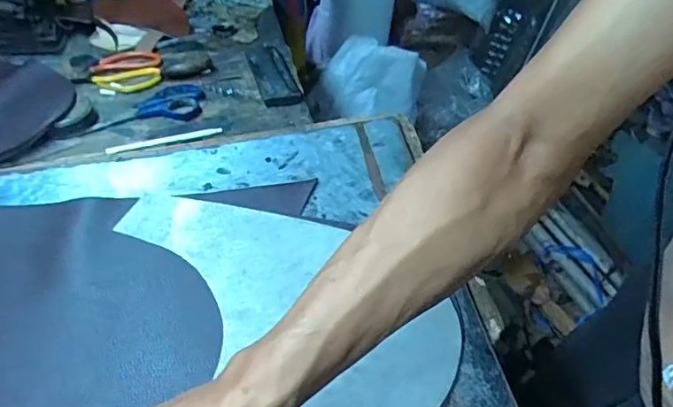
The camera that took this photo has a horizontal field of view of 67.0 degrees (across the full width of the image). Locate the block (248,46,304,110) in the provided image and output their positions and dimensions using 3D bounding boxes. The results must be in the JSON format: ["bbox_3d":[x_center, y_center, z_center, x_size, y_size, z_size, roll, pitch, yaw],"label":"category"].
[{"bbox_3d":[-0.097,-0.196,0.764,0.055,0.013,0.155,-14,48,-12],"label":"block"}]

